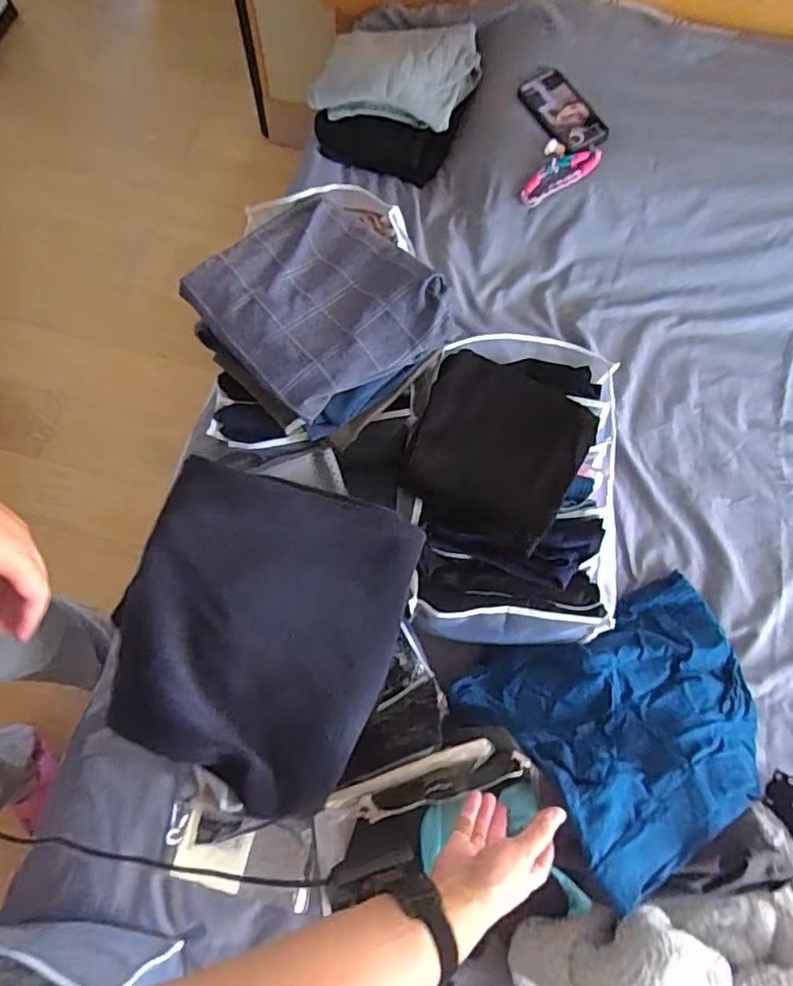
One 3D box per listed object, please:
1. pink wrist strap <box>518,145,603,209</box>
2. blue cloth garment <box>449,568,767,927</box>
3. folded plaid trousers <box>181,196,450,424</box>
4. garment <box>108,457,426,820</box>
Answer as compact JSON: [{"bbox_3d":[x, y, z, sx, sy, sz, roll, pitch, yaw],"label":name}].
[{"bbox_3d":[0.272,-0.536,0.973,0.146,0.025,0.045,-29,75,6],"label":"pink wrist strap"},{"bbox_3d":[0.299,0.278,0.718,0.388,0.223,0.258,-22,75,-9],"label":"blue cloth garment"},{"bbox_3d":[-0.099,-0.243,0.731,0.259,0.053,0.296,-42,78,-14],"label":"folded plaid trousers"},{"bbox_3d":[-0.126,0.108,0.534,0.246,0.066,0.281,23,73,5],"label":"garment"}]

